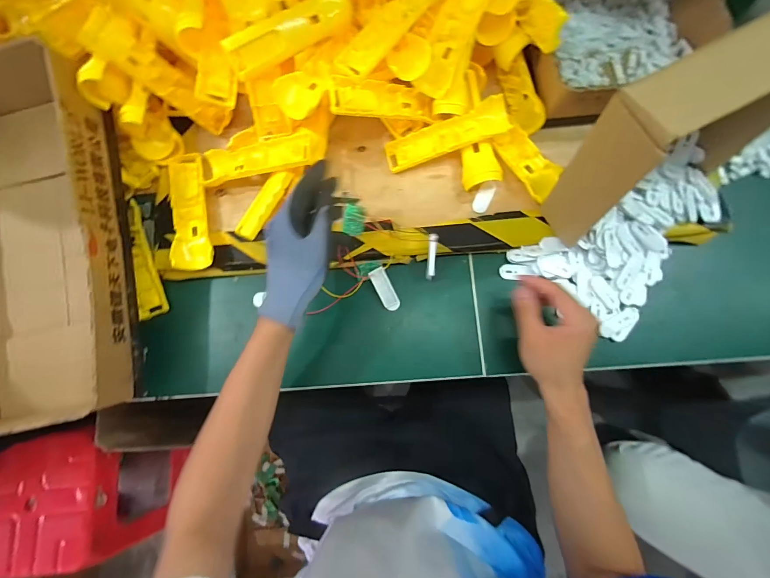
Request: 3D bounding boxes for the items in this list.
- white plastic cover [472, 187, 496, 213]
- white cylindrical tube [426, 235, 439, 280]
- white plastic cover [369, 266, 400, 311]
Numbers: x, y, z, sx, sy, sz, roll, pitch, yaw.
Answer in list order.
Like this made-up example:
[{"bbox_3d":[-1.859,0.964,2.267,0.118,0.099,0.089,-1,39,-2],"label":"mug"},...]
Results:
[{"bbox_3d":[0.132,-0.122,0.466,0.020,0.006,0.042,28,81,7],"label":"white plastic cover"},{"bbox_3d":[0.060,-0.041,0.440,0.012,0.010,0.059,4,107,2],"label":"white cylindrical tube"},{"bbox_3d":[0.001,0.001,0.454,0.020,0.009,0.057,-27,79,-3],"label":"white plastic cover"}]

